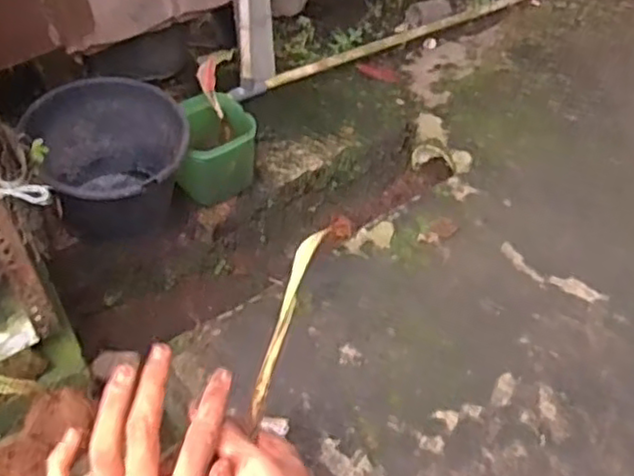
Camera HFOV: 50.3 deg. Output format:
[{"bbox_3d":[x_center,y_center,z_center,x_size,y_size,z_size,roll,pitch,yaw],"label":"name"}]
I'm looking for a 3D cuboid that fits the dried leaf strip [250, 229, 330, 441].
[{"bbox_3d":[-0.023,0.060,0.487,0.014,0.011,0.152,13,67,13],"label":"dried leaf strip"}]

